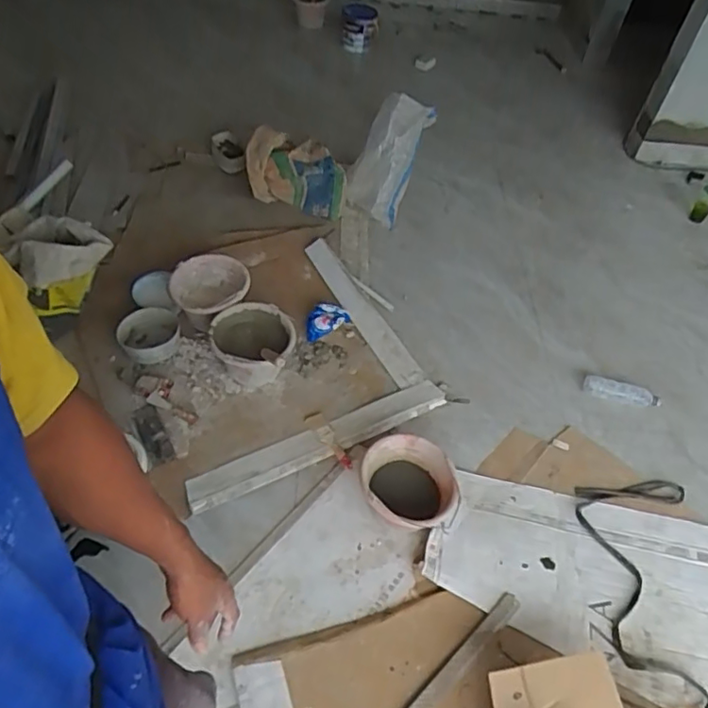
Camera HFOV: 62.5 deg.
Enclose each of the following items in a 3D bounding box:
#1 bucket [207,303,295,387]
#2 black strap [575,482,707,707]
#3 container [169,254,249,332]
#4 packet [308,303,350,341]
[{"bbox_3d":[-0.306,-0.024,1.764,0.252,0.185,0.267,11,50,3],"label":"bucket"},{"bbox_3d":[0.718,0.541,1.499,0.304,0.039,0.586,15,50,7],"label":"black strap"},{"bbox_3d":[-0.455,-0.207,1.881,0.257,0.113,0.266,-31,59,-28],"label":"container"},{"bbox_3d":[-0.084,-0.105,1.943,0.148,0.064,0.124,1,50,-5],"label":"packet"}]

